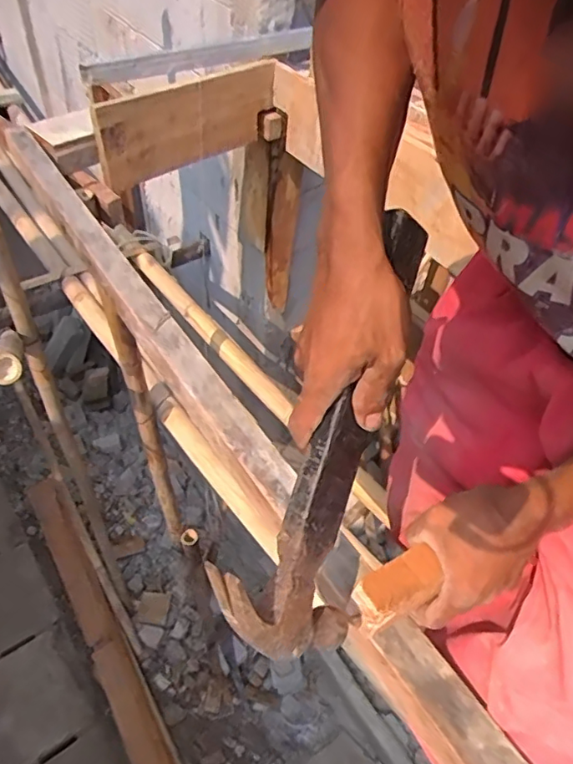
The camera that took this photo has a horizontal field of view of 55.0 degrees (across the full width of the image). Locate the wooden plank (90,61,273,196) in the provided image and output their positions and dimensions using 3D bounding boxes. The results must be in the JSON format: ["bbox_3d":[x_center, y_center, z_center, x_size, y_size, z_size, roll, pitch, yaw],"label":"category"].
[{"bbox_3d":[-0.190,-0.541,1.144,0.453,0.153,0.038,-33,33,-28],"label":"wooden plank"}]

